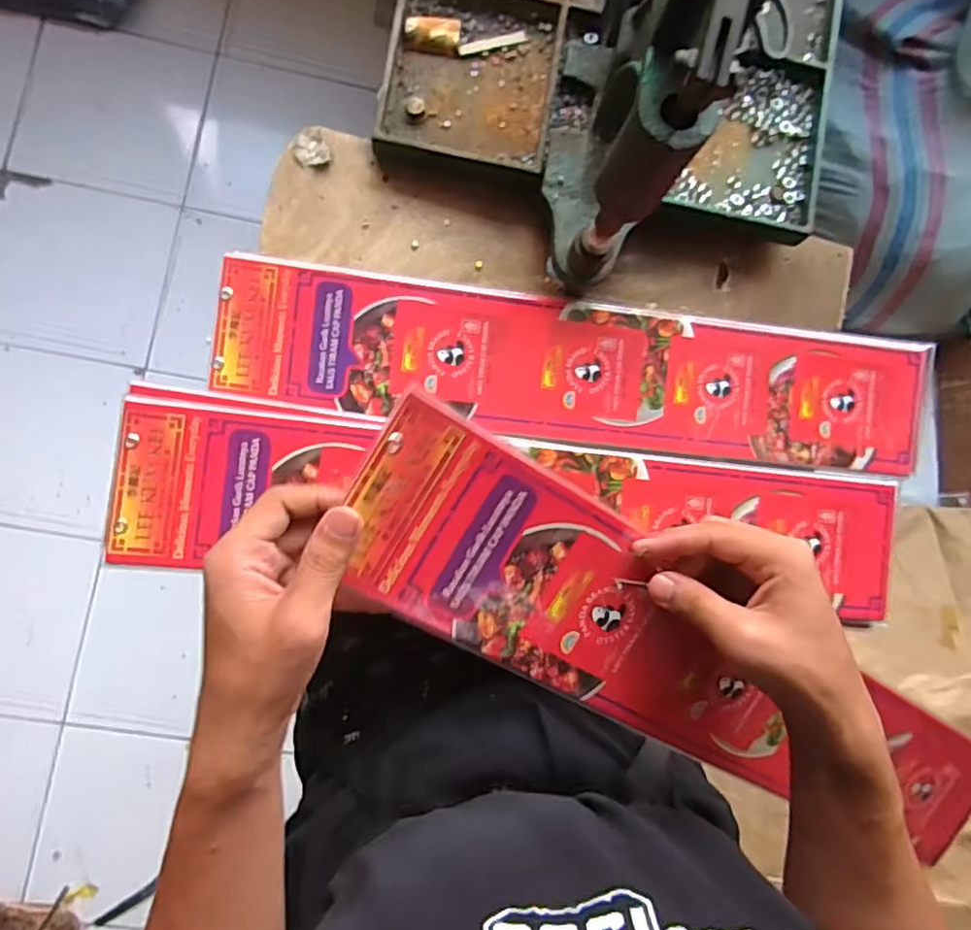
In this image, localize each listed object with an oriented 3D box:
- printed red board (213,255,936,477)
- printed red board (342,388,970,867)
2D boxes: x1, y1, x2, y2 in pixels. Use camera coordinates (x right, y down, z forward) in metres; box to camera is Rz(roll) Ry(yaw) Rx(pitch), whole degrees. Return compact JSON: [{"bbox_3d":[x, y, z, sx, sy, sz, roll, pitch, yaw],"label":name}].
[{"bbox_3d":[0.086,-0.077,0.490,0.561,0.011,0.119,5,88,-7],"label":"printed red board"},{"bbox_3d":[0.160,0.144,0.413,0.562,0.012,0.107,32,90,-19],"label":"printed red board"}]

